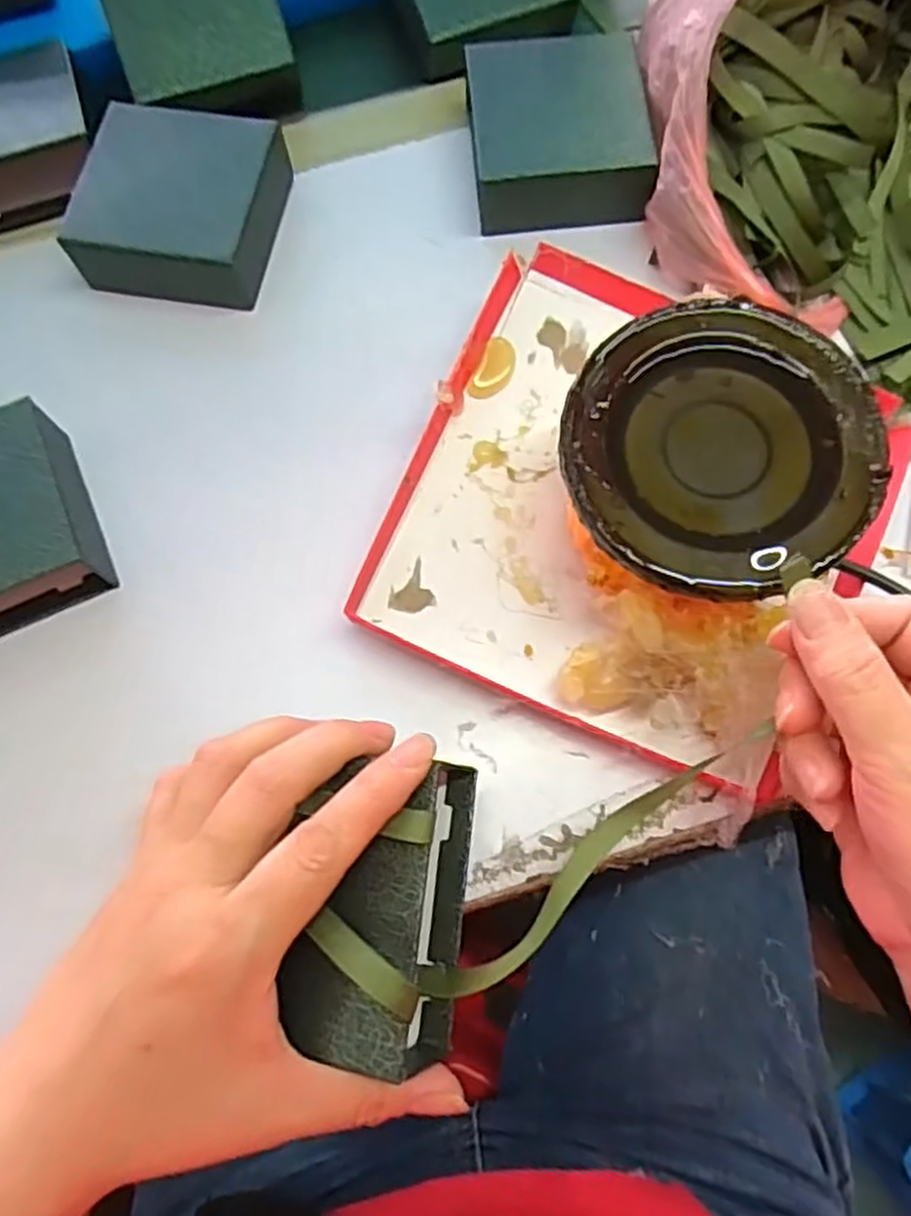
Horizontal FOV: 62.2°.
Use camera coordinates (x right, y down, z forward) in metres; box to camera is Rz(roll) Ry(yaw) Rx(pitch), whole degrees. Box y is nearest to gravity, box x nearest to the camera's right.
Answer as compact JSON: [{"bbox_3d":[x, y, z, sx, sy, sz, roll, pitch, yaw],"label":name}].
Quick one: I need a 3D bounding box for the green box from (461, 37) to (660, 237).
[{"bbox_3d":[0.053,-0.252,0.398,0.089,0.033,0.095,-3,73,1],"label":"green box"}]

